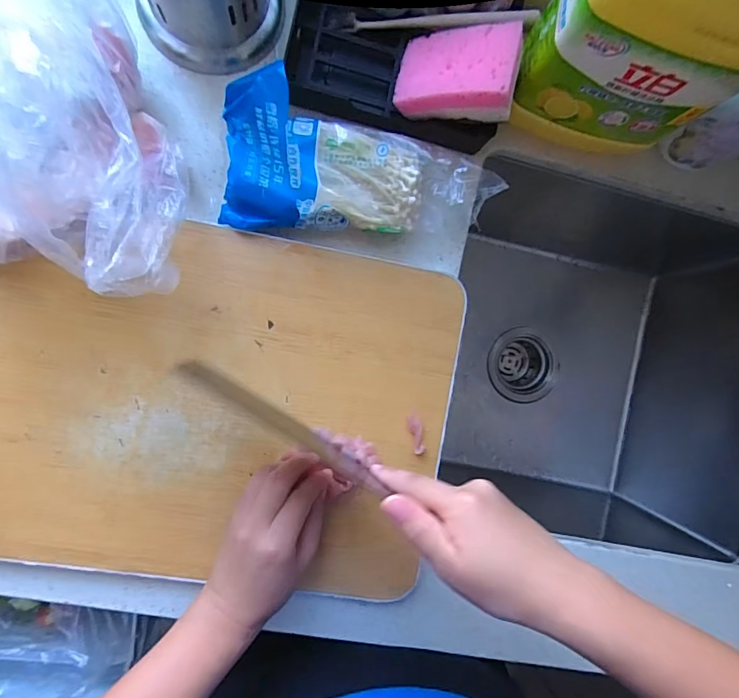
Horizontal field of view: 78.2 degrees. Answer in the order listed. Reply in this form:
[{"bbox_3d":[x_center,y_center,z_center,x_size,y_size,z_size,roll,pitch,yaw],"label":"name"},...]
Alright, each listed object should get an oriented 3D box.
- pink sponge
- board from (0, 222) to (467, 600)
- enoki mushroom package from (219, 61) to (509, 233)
[{"bbox_3d":[0.073,-0.224,0.366,0.095,0.028,0.068,9,84,27],"label":"pink sponge"},{"bbox_3d":[-0.125,0.049,0.381,0.385,0.022,0.293,11,92,-9],"label":"board"},{"bbox_3d":[-0.004,-0.142,0.371,0.223,0.044,0.106,7,90,-7],"label":"enoki mushroom package"}]

